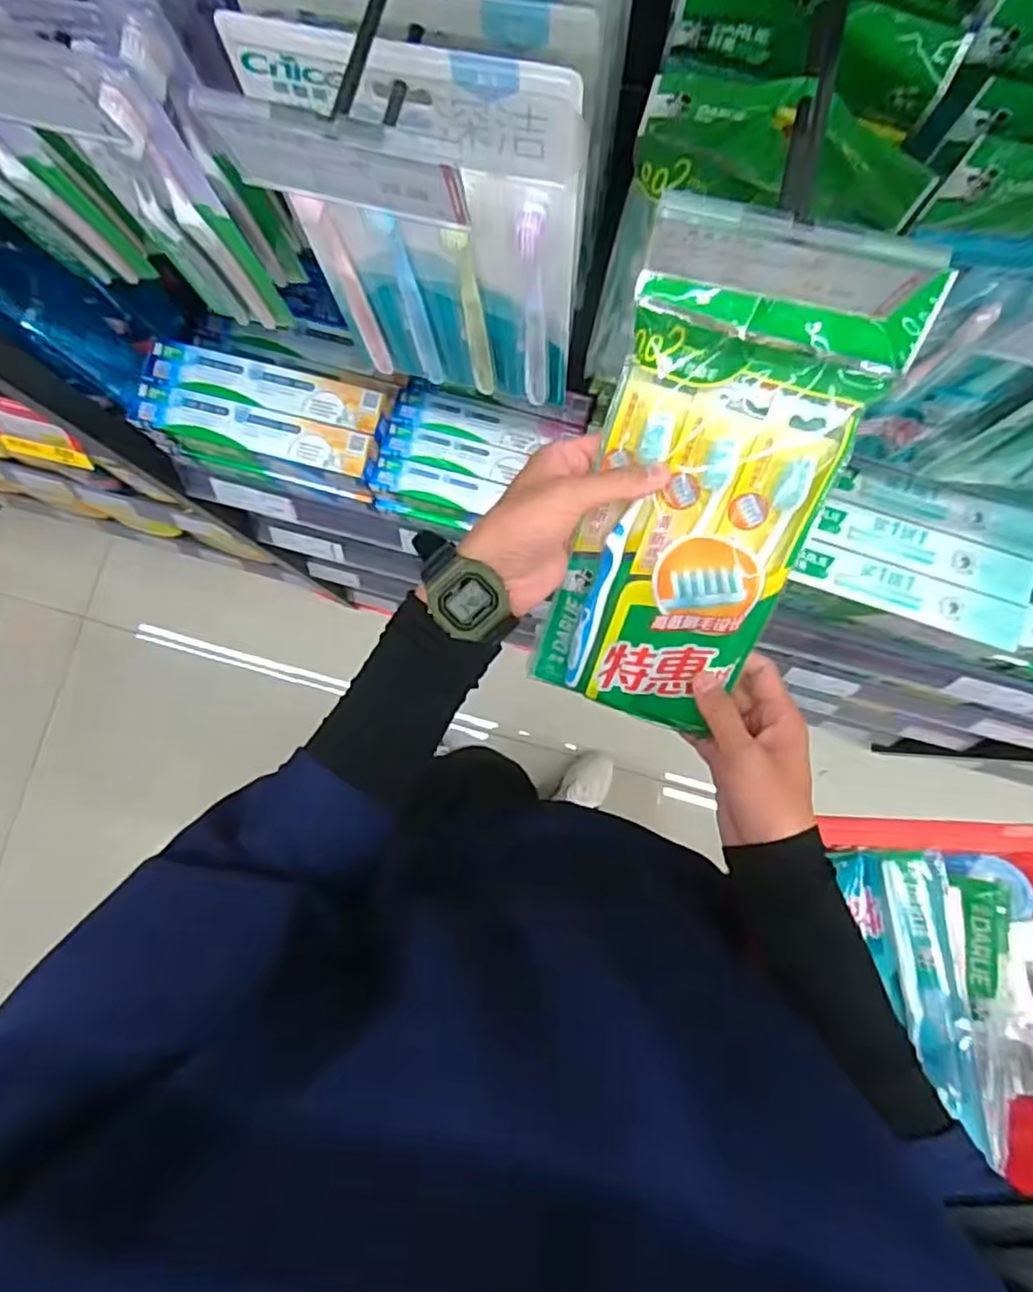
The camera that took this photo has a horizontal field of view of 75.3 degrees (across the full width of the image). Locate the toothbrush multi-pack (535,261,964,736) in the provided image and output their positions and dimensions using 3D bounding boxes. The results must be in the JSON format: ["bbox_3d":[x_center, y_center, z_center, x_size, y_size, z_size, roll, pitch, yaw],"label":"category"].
[{"bbox_3d":[0.097,-0.073,0.385,0.132,0.021,0.267,24,121,4],"label":"toothbrush multi-pack"}]

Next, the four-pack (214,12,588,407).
[{"bbox_3d":[-0.045,-0.227,0.398,0.160,0.238,0.027,15,84,4],"label":"four-pack"}]

